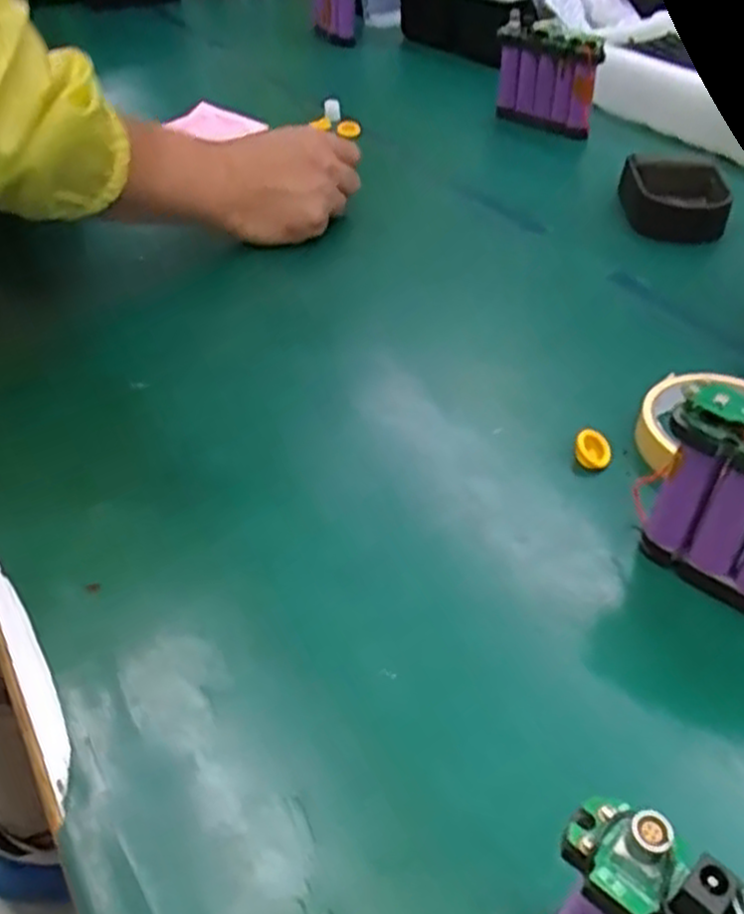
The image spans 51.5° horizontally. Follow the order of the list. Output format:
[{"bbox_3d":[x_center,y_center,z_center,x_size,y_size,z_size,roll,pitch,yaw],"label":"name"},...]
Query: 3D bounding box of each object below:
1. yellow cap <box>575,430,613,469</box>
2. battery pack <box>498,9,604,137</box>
[{"bbox_3d":[0.122,-0.004,0.425,0.020,0.015,0.020,0,42,0],"label":"yellow cap"},{"bbox_3d":[0.179,-0.385,0.789,0.108,0.099,0.024,33,52,30],"label":"battery pack"}]

